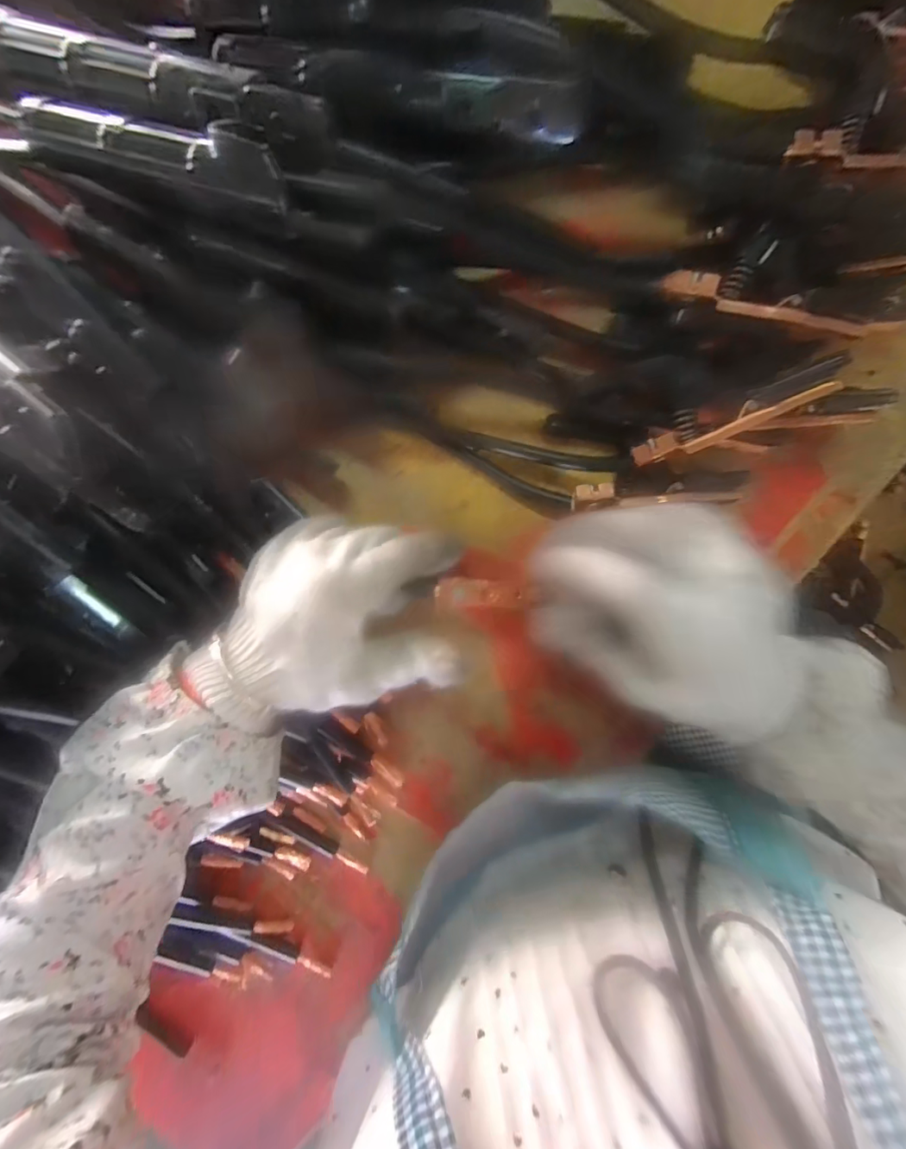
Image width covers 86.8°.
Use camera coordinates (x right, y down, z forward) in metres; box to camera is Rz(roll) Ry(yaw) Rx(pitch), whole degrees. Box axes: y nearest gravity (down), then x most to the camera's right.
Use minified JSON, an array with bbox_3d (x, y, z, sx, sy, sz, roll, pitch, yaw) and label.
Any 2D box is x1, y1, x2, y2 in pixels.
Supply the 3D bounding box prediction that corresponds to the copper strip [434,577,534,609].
[{"bbox_3d":[0.017,0.010,0.260,0.052,0.005,0.020,1,48,-10],"label":"copper strip"}]

